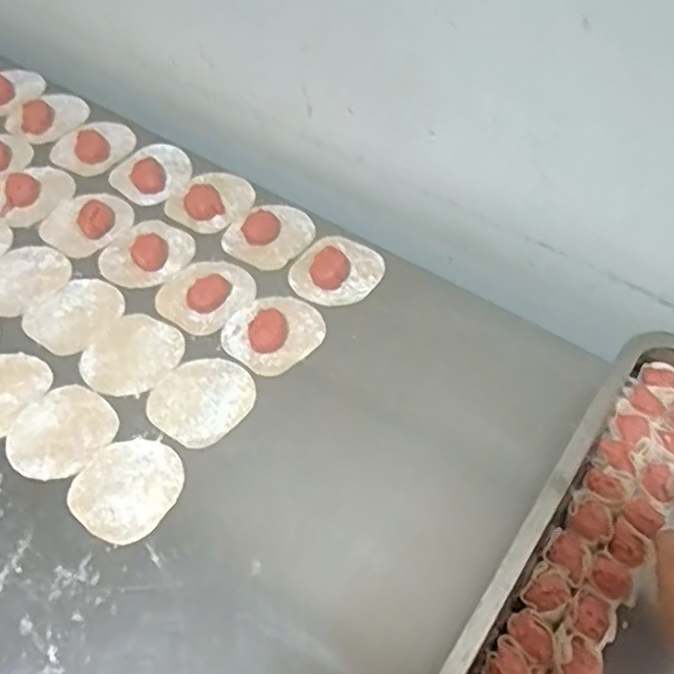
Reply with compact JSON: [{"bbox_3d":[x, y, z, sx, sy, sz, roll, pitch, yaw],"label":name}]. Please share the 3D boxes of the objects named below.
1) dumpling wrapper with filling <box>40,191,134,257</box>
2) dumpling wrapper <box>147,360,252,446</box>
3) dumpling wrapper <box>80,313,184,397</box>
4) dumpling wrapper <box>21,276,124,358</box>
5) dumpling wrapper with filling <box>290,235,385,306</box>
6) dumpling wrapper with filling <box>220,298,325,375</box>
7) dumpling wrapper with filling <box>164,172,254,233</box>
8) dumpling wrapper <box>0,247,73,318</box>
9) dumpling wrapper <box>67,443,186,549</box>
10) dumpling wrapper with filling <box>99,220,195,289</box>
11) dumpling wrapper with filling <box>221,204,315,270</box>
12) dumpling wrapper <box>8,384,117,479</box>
[{"bbox_3d":[-0.257,-0.121,0.712,0.087,0.018,0.082,0,56,0],"label":"dumpling wrapper with filling"},{"bbox_3d":[-0.115,0.052,0.592,0.083,0.004,0.075,-38,64,-22],"label":"dumpling wrapper"},{"bbox_3d":[-0.181,0.016,0.620,0.075,0.006,0.085,30,61,18],"label":"dumpling wrapper"},{"bbox_3d":[-0.240,-0.020,0.646,0.075,0.004,0.084,39,64,25],"label":"dumpling wrapper"},{"bbox_3d":[0.001,-0.069,0.671,0.077,0.025,0.085,27,60,17],"label":"dumpling wrapper with filling"},{"bbox_3d":[-0.057,-0.010,0.627,0.084,0.020,0.077,0,56,0],"label":"dumpling wrapper with filling"},{"bbox_3d":[-0.129,-0.142,0.730,0.074,0.012,0.088,37,64,22],"label":"dumpling wrapper with filling"},{"bbox_3d":[-0.302,-0.057,0.673,0.071,0.004,0.083,39,65,18],"label":"dumpling wrapper"},{"bbox_3d":[-0.162,0.117,0.545,0.076,0.004,0.082,0,56,0],"label":"dumpling wrapper"},{"bbox_3d":[-0.186,-0.084,0.684,0.073,0.019,0.086,37,64,22],"label":"dumpling wrapper with filling"},{"bbox_3d":[-0.065,-0.104,0.704,0.074,0.012,0.088,38,64,22],"label":"dumpling wrapper with filling"},{"bbox_3d":[-0.226,0.078,0.574,0.075,0.004,0.083,34,63,21],"label":"dumpling wrapper"}]

